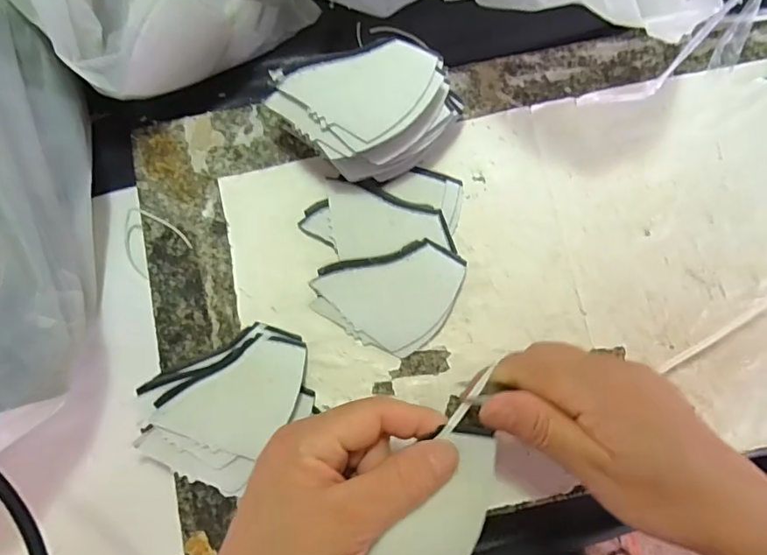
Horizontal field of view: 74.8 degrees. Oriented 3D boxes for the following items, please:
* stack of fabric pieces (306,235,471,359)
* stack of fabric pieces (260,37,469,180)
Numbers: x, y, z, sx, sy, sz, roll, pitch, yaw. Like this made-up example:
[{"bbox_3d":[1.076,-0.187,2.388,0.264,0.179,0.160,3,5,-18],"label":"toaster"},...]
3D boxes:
[{"bbox_3d":[0.003,0.006,0.324,0.083,0.012,0.076,30,82,4],"label":"stack of fabric pieces"},{"bbox_3d":[-0.008,-0.104,0.323,0.114,0.053,0.073,-17,81,-3],"label":"stack of fabric pieces"}]

